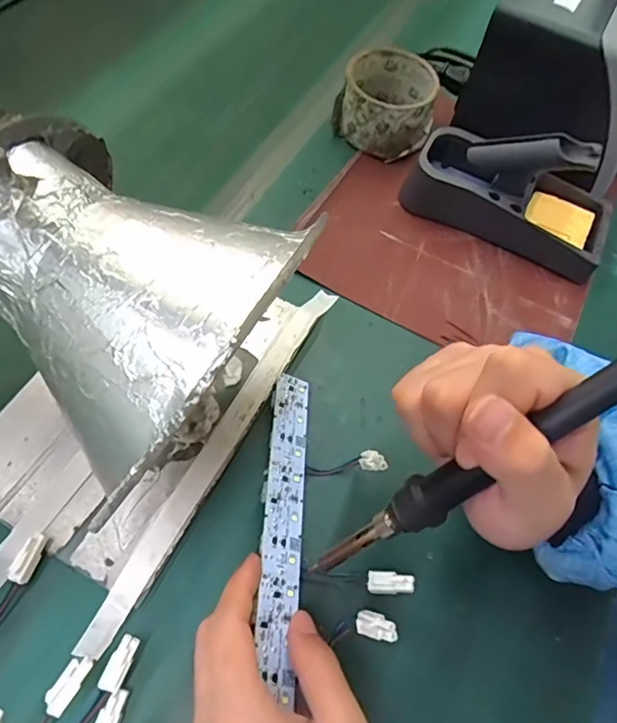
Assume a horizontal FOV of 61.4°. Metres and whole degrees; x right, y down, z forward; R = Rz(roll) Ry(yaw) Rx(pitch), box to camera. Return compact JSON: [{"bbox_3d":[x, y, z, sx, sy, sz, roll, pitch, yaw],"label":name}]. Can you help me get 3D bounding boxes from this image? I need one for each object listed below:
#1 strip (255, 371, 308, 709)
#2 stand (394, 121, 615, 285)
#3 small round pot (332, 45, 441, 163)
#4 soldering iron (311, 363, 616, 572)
[{"bbox_3d":[-0.014,0.084,0.299,0.027,0.004,0.179,20,50,-25],"label":"strip"},{"bbox_3d":[0.171,-0.148,0.423,0.161,0.080,0.072,26,61,12],"label":"stand"},{"bbox_3d":[0.074,-0.239,0.478,0.083,0.053,0.086,2,59,-3],"label":"small round pot"},{"bbox_3d":[0.073,0.042,0.211,0.018,0.191,0.018,7,48,-49],"label":"soldering iron"}]

